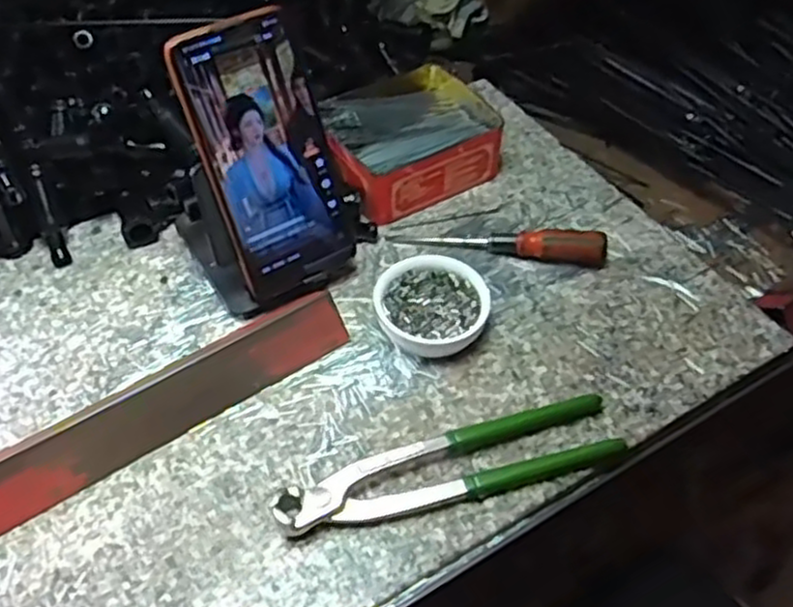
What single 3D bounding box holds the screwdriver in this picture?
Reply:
[{"bbox_3d":[0.072,-0.043,0.540,0.149,0.023,0.018,6,50,4],"label":"screwdriver"}]

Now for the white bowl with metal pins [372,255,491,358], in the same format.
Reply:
[{"bbox_3d":[0.022,0.003,0.496,0.070,0.026,0.070,0,50,0],"label":"white bowl with metal pins"}]

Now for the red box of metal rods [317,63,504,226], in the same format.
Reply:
[{"bbox_3d":[0.003,-0.129,0.595,0.132,0.047,0.120,-27,55,-21],"label":"red box of metal rods"}]

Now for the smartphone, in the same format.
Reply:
[{"bbox_3d":[-0.075,-0.088,0.469,0.082,0.165,0.008,-27,31,-20],"label":"smartphone"}]

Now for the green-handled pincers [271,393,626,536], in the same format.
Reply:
[{"bbox_3d":[0.030,0.090,0.431,0.193,0.017,0.042,-13,51,-12],"label":"green-handled pincers"}]

